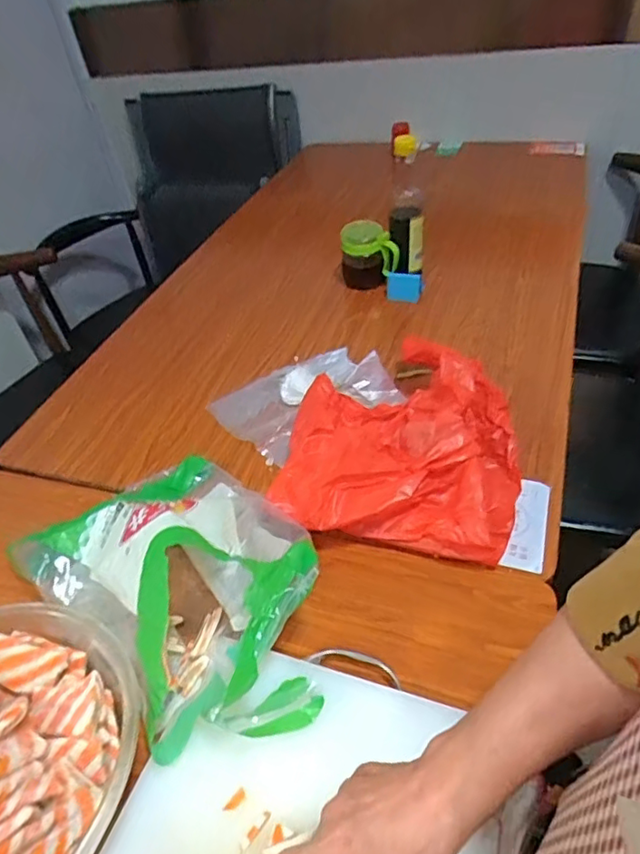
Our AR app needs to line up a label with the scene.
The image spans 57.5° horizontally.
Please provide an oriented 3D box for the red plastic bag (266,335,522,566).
[{"bbox_3d":[0.104,0.021,0.742,0.283,0.108,0.304,3,43,12],"label":"red plastic bag"}]

